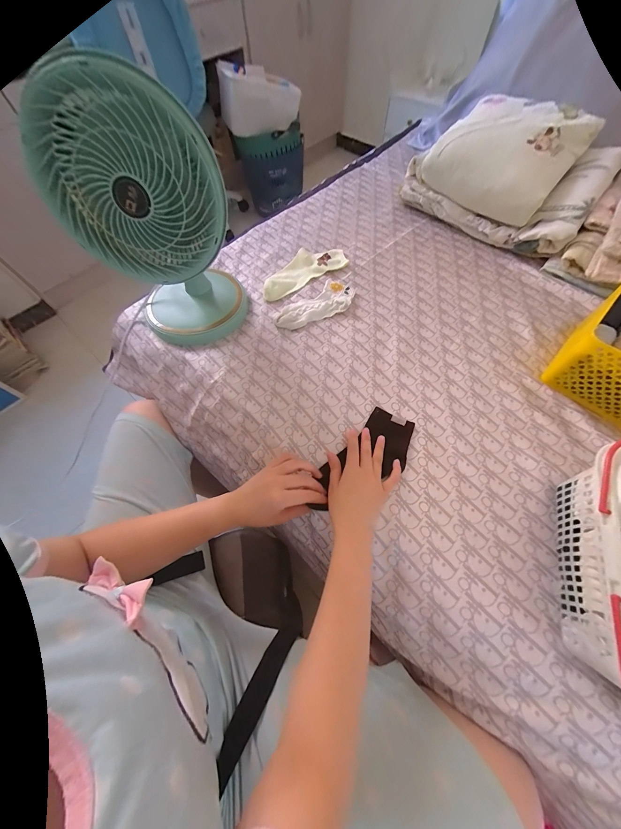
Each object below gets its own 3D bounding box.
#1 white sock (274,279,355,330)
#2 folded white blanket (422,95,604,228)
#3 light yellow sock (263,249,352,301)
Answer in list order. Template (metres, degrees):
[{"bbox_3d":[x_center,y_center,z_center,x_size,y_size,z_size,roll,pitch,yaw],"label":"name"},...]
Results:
[{"bbox_3d":[0.012,-0.240,0.589,0.193,0.013,0.083,-27,67,-10],"label":"white sock"},{"bbox_3d":[0.456,-0.614,0.638,0.282,0.117,0.243,37,70,19],"label":"folded white blanket"},{"bbox_3d":[-0.019,-0.343,0.635,0.223,0.023,0.081,-31,68,-12],"label":"light yellow sock"}]

